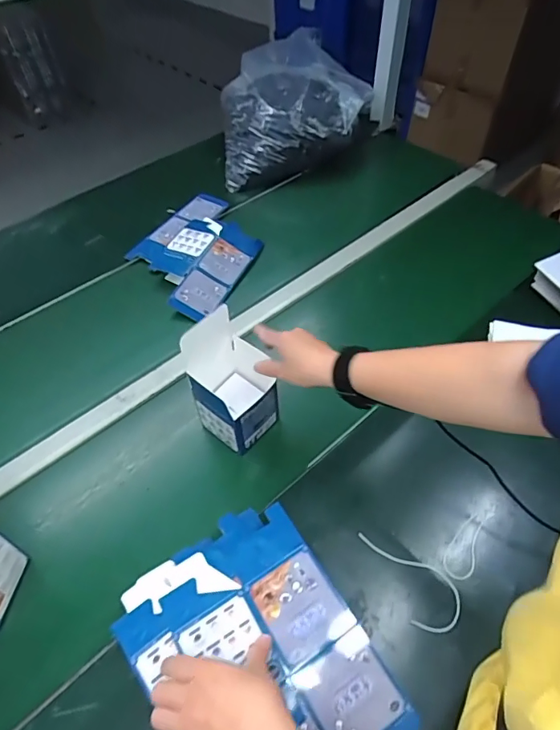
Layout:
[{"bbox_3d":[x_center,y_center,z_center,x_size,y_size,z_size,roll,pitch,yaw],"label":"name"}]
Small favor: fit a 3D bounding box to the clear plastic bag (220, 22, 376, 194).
[{"bbox_3d":[0.021,-0.595,1.064,0.360,0.173,0.284,-13,54,-7],"label":"clear plastic bag"}]

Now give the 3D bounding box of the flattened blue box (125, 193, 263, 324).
[{"bbox_3d":[-0.153,-0.223,0.883,0.221,0.037,0.280,27,59,20],"label":"flattened blue box"}]

